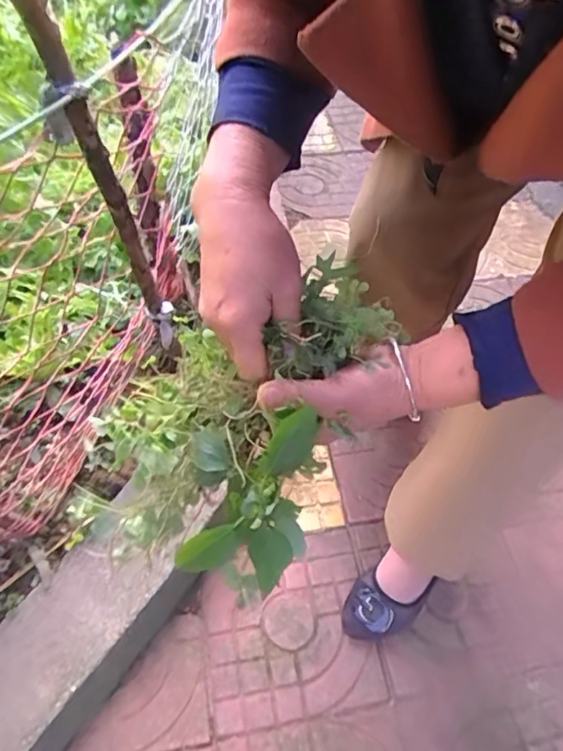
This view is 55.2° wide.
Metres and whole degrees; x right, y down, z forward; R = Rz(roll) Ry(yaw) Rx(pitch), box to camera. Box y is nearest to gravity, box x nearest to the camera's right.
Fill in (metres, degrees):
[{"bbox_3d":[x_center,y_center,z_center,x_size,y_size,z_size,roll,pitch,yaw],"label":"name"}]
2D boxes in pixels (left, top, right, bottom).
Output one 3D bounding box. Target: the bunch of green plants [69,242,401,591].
[{"bbox_3d":[-0.026,0.019,0.397,0.147,0.111,0.227,23,59,14],"label":"bunch of green plants"}]

